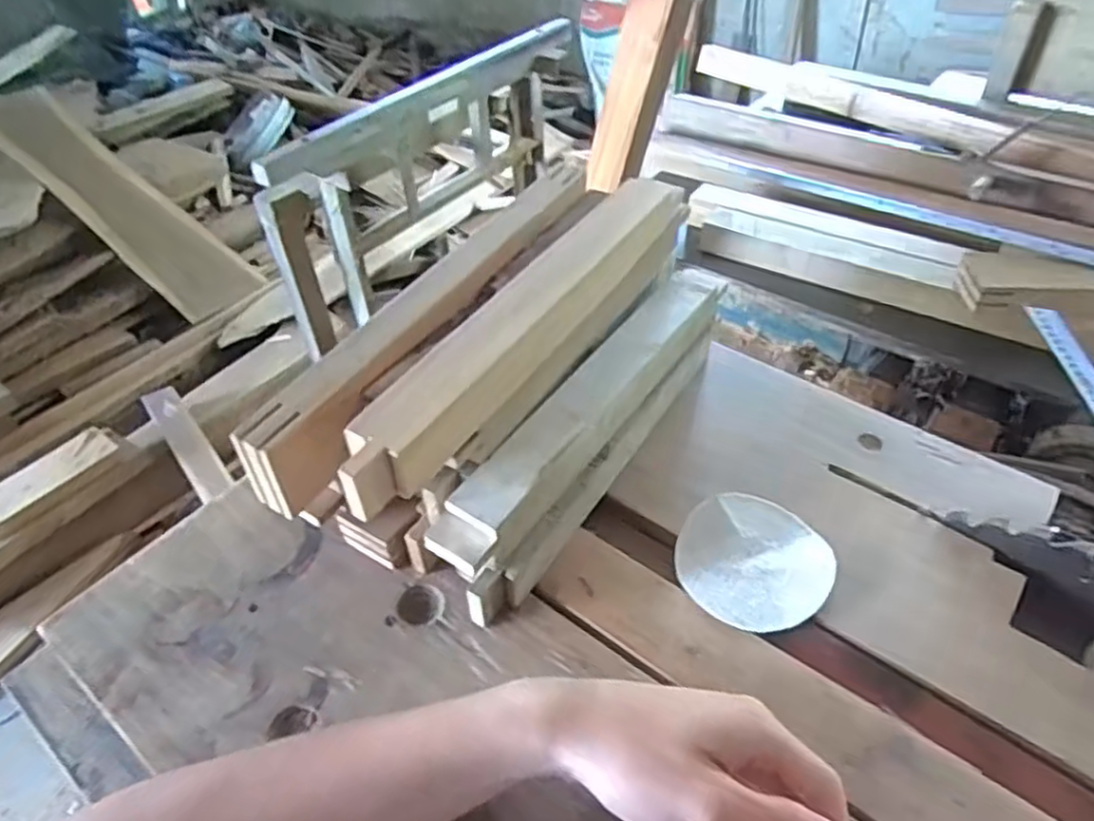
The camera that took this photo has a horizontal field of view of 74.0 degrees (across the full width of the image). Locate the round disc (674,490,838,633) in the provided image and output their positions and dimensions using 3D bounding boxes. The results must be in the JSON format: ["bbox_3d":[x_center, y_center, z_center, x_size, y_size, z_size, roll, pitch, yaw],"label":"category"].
[{"bbox_3d":[0.128,0.093,0.450,0.089,0.015,0.084,-1,44,1],"label":"round disc"}]

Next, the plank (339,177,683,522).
[{"bbox_3d":[-0.009,-0.058,0.438,0.033,0.044,0.315,22,50,24],"label":"plank"}]

